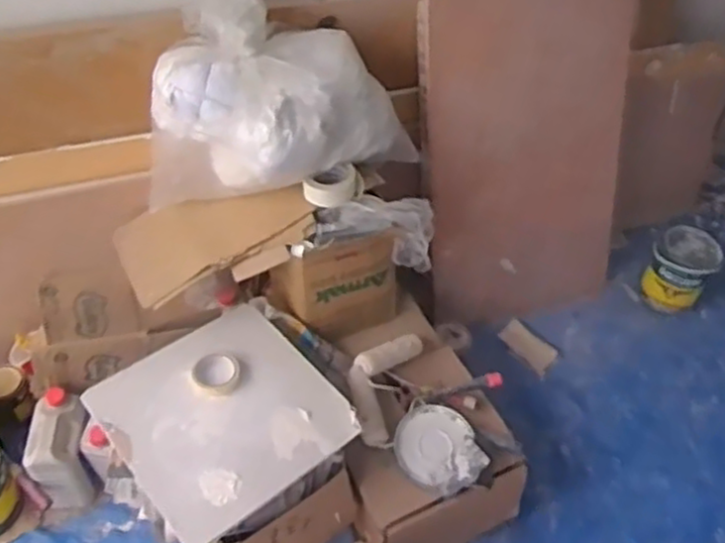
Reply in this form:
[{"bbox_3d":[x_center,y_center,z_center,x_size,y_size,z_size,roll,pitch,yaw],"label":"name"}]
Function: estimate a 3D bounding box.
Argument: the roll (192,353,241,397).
[{"bbox_3d":[-0.291,0.206,1.470,0.093,0.022,0.094,2,47,-3],"label":"roll"}]

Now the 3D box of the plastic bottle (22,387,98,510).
[{"bbox_3d":[-0.644,0.405,1.583,0.114,0.237,0.191,1,48,-4],"label":"plastic bottle"}]

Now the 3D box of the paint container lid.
[{"bbox_3d":[0.153,0.364,1.519,0.158,0.025,0.189,-25,59,-2],"label":"paint container lid"}]

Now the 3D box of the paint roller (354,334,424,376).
[{"bbox_3d":[0.064,0.184,1.652,0.184,0.049,0.059,-24,54,-24],"label":"paint roller"}]

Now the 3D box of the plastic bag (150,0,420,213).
[{"bbox_3d":[-0.188,-0.330,1.568,0.485,0.397,0.347,23,50,16],"label":"plastic bag"}]

